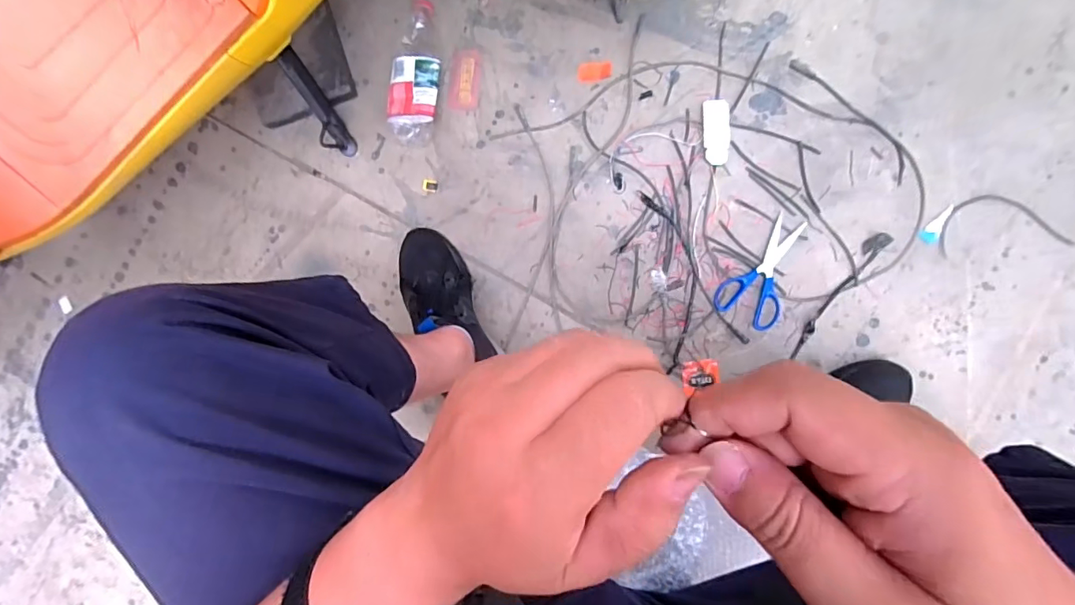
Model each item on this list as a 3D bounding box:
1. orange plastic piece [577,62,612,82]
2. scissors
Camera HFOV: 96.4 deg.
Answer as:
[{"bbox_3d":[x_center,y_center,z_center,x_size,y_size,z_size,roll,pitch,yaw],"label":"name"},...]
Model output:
[{"bbox_3d":[0.085,-0.344,0.717,0.050,0.004,0.029,1,91,7],"label":"orange plastic piece"},{"bbox_3d":[0.325,-0.045,0.681,0.088,0.010,0.157,27,94,6],"label":"scissors"}]

